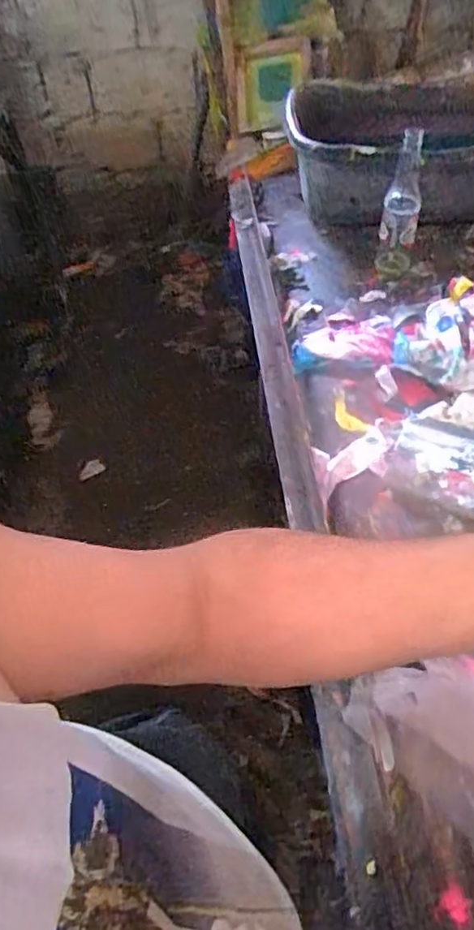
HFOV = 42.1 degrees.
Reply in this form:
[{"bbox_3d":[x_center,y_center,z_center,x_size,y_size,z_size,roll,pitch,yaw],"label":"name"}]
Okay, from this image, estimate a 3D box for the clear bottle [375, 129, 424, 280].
[{"bbox_3d":[0.258,-0.404,0.965,0.054,0.210,0.063,10,51,12],"label":"clear bottle"}]

